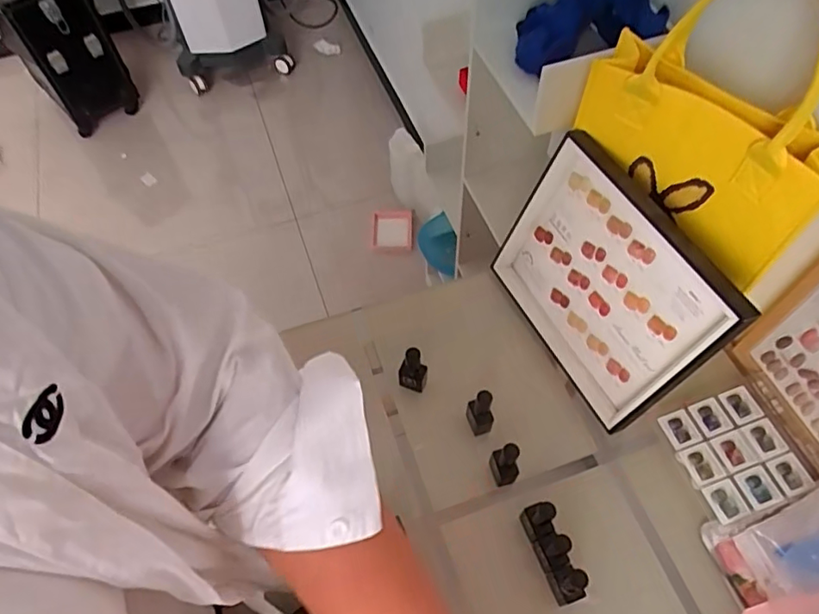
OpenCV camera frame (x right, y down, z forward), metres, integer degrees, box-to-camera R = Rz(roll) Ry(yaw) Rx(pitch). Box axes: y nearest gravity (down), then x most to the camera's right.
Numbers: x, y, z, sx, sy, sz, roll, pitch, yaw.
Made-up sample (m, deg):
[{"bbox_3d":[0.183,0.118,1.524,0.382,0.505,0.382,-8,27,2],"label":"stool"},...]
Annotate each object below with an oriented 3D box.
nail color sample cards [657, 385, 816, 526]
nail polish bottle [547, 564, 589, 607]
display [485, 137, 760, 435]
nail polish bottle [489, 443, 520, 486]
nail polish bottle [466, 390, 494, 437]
[{"bbox_3d":[0.376,0.168,0.650,0.121,0.017,0.127,-18,60,-8],"label":"nail color sample cards"},{"bbox_3d":[0.154,0.272,0.548,0.024,0.081,0.032,-18,60,-8],"label":"nail polish bottle"},{"bbox_3d":[0.215,-0.024,0.651,0.022,0.233,0.275,-12,58,-31],"label":"display"},{"bbox_3d":[0.106,0.172,0.618,0.025,0.078,0.032,-11,59,-4],"label":"nail polish bottle"},{"bbox_3d":[0.081,0.125,0.648,0.029,0.082,0.025,-15,59,-7],"label":"nail polish bottle"}]

